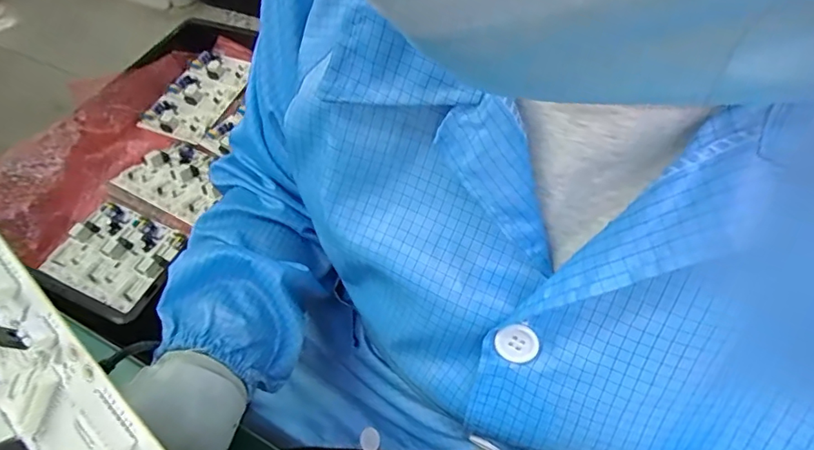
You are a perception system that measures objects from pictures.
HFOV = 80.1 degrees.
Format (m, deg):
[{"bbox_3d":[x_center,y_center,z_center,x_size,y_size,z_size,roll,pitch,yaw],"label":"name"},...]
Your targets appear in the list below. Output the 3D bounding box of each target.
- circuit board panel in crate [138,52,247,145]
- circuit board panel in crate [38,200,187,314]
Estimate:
[{"bbox_3d":[-0.405,-0.257,0.941,0.137,0.022,0.208,14,57,14],"label":"circuit board panel in crate"},{"bbox_3d":[-0.448,0.044,0.743,0.192,0.028,0.136,20,58,18],"label":"circuit board panel in crate"}]

